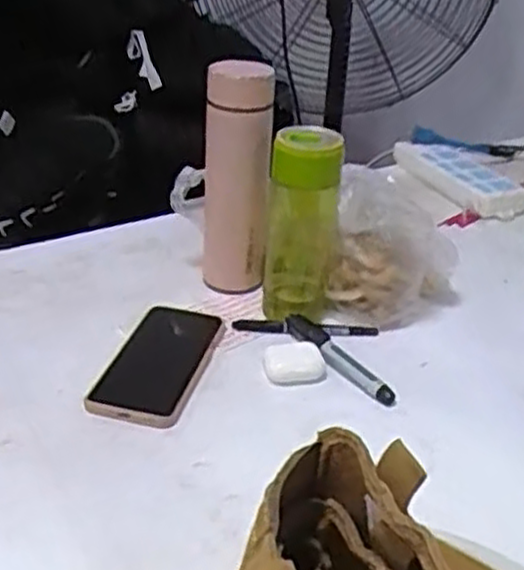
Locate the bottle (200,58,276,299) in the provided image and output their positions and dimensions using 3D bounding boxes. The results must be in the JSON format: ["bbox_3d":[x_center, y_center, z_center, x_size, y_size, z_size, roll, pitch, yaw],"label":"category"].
[{"bbox_3d":[-0.025,-0.106,0.787,0.065,0.227,0.061,1,29,-4],"label":"bottle"}]

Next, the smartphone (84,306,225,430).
[{"bbox_3d":[-0.090,0.066,0.697,0.080,0.013,0.162,9,30,10],"label":"smartphone"}]

